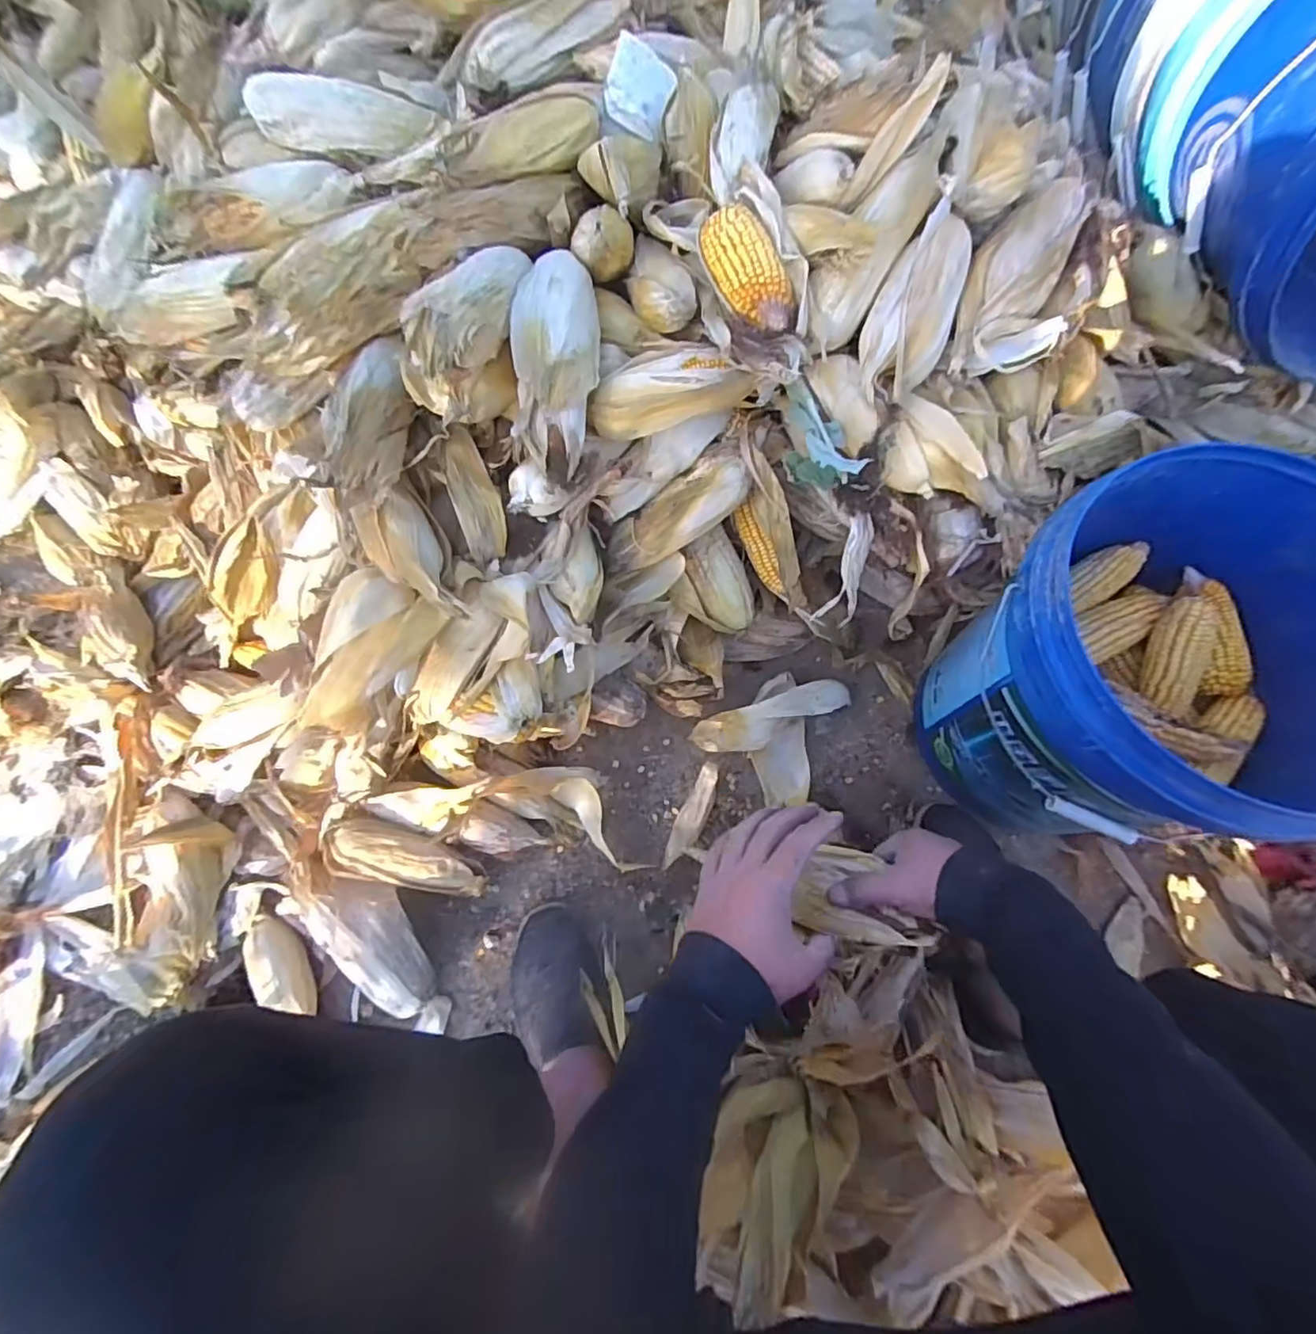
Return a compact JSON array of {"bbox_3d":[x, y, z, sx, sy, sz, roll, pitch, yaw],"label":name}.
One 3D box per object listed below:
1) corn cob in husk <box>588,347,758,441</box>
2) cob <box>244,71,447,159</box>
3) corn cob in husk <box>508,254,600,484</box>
[{"bbox_3d":[0.011,-0.249,0.553,0.143,0.049,0.061,-10,72,12],"label":"corn cob in husk"},{"bbox_3d":[-0.302,-0.535,0.607,0.181,0.045,0.049,9,72,3],"label":"cob"},{"bbox_3d":[-0.088,-0.283,0.545,0.070,0.053,0.227,0,72,0],"label":"corn cob in husk"}]

